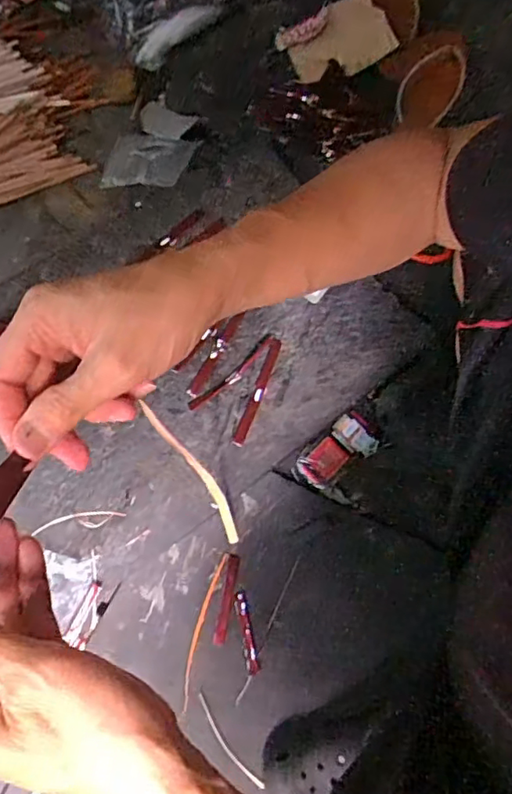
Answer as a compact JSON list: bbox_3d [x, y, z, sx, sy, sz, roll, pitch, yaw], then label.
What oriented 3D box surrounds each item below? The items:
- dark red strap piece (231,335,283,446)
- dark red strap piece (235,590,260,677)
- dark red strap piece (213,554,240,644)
[{"bbox_3d":[0.003,-0.008,0.739,0.015,0.009,0.155,20,70,5],"label":"dark red strap piece"},{"bbox_3d":[-0.011,0.286,0.679,0.016,0.006,0.095,-10,71,-6],"label":"dark red strap piece"},{"bbox_3d":[-0.036,0.248,0.686,0.015,0.009,0.104,10,70,1],"label":"dark red strap piece"}]

